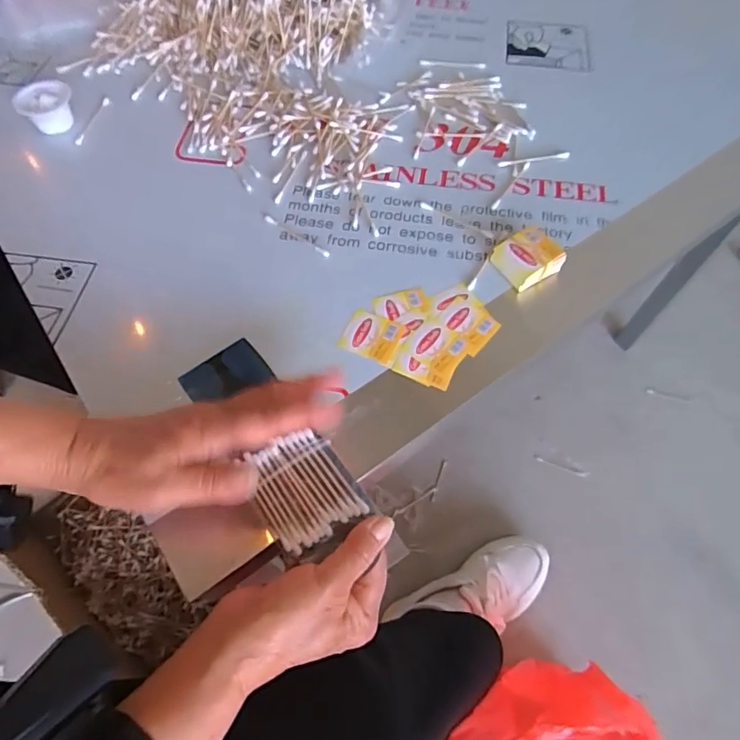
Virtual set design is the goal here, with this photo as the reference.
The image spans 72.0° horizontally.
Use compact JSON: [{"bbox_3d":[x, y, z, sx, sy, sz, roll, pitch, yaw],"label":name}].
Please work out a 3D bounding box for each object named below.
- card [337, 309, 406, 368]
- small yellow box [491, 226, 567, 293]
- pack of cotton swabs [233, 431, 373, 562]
[{"bbox_3d":[0.002,-0.027,0.402,0.043,0.004,0.039,23,67,13],"label":"card"},{"bbox_3d":[0.131,-0.094,0.426,0.045,0.023,0.042,-28,65,-14],"label":"small yellow box"},{"bbox_3d":[-0.043,0.079,0.341,0.063,0.005,0.071,-27,68,-16],"label":"pack of cotton swabs"}]

